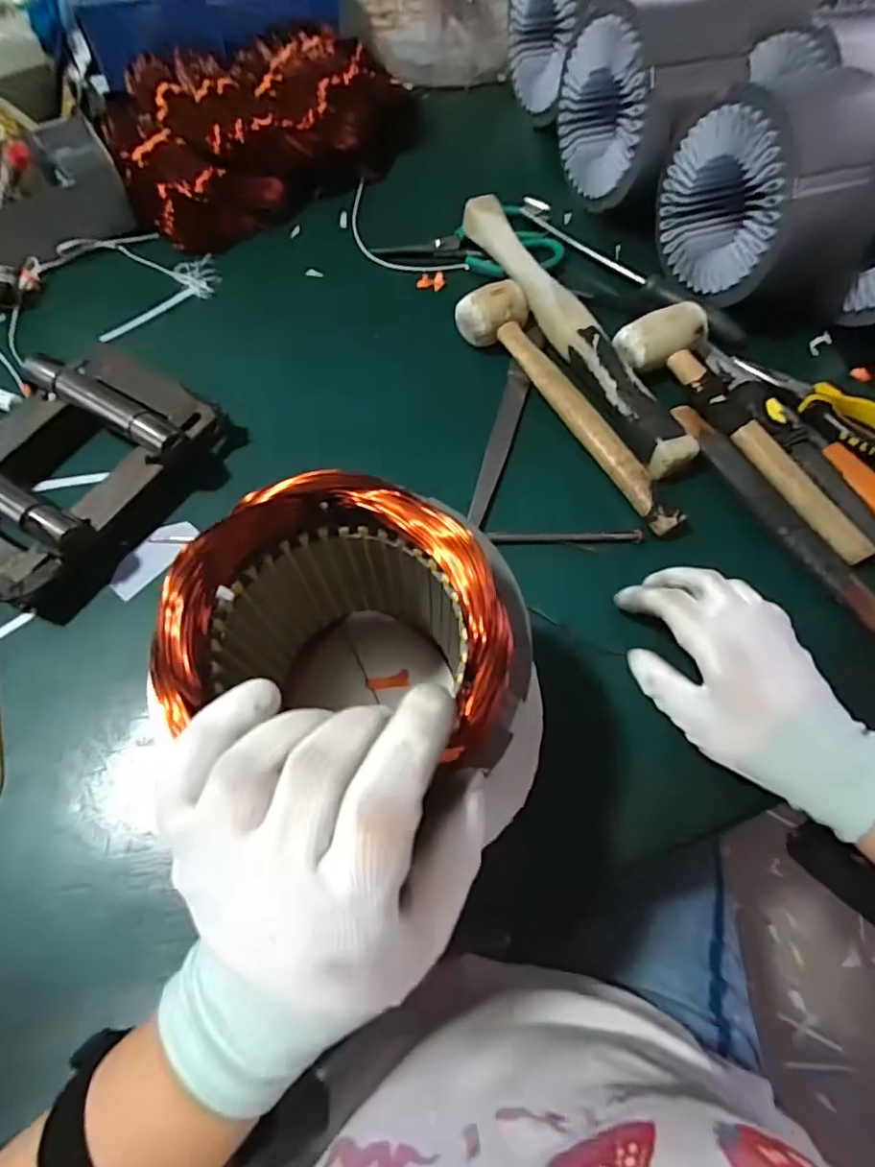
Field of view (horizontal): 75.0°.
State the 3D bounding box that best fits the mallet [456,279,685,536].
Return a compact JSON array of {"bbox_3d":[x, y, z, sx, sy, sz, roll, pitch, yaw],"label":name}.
[{"bbox_3d":[0.111,-0.148,0.458,0.052,0.035,0.256,-32,70,-15],"label":"mallet"}]

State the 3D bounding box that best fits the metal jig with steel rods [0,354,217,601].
[{"bbox_3d":[-0.273,-0.089,0.421,0.145,0.051,0.198,31,68,11],"label":"metal jig with steel rods"}]

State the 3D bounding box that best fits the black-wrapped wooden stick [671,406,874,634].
[{"bbox_3d":[0.257,-0.051,0.424,0.030,0.007,0.228,-28,69,-14],"label":"black-wrapped wooden stick"}]

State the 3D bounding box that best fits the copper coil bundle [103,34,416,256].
[{"bbox_3d":[-0.177,-0.481,0.598,0.334,0.083,0.193,-36,72,-17],"label":"copper coil bundle"}]

